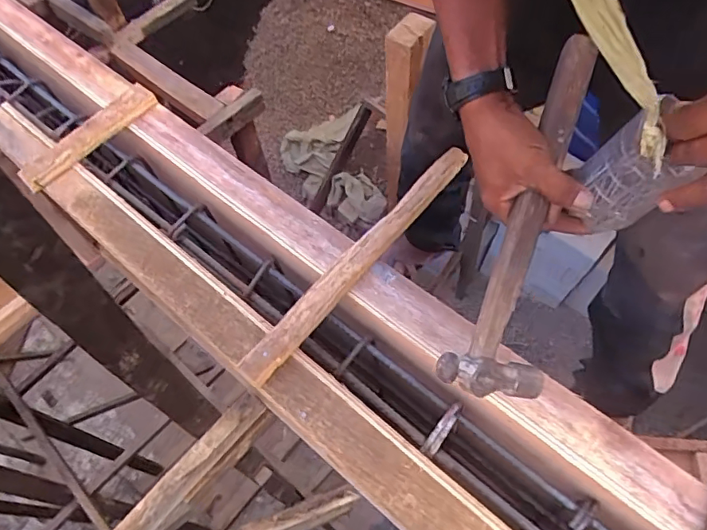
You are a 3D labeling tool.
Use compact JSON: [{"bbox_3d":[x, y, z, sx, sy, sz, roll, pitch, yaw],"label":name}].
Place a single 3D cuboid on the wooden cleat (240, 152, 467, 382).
[{"bbox_3d":[0.012,-0.014,0.683,0.038,0.019,0.429,36,69,22],"label":"wooden cleat"}]

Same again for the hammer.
[{"bbox_3d":[0.157,-0.038,0.442,0.085,0.037,0.311,16,94,13],"label":"hammer"}]

